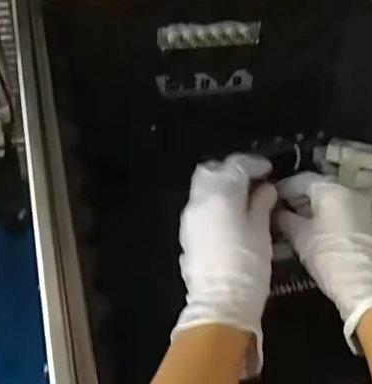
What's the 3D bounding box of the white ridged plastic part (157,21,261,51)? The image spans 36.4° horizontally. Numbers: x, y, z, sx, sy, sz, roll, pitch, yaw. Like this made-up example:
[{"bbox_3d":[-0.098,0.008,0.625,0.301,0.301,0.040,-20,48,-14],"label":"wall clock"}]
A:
[{"bbox_3d":[0.025,-0.163,0.590,0.109,0.010,0.028,-9,79,-13],"label":"white ridged plastic part"}]

